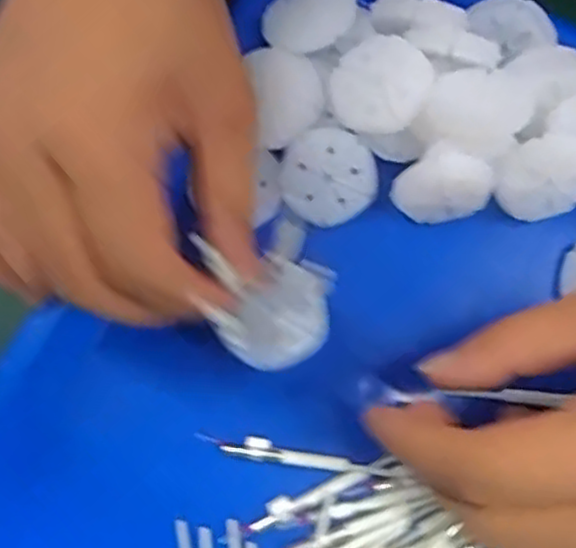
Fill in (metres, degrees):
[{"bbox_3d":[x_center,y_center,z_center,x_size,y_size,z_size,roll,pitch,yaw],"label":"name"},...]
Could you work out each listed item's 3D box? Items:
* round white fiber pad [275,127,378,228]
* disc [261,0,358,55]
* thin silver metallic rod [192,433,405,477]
[{"bbox_3d":[0.016,-0.039,0.301,0.037,0.004,0.037,0,101,0],"label":"round white fiber pad"},{"bbox_3d":[0.009,-0.103,0.300,0.037,0.004,0.034,-7,63,14],"label":"disc"},{"bbox_3d":[0.005,0.070,0.290,0.078,0.004,0.008,8,79,3],"label":"thin silver metallic rod"}]

